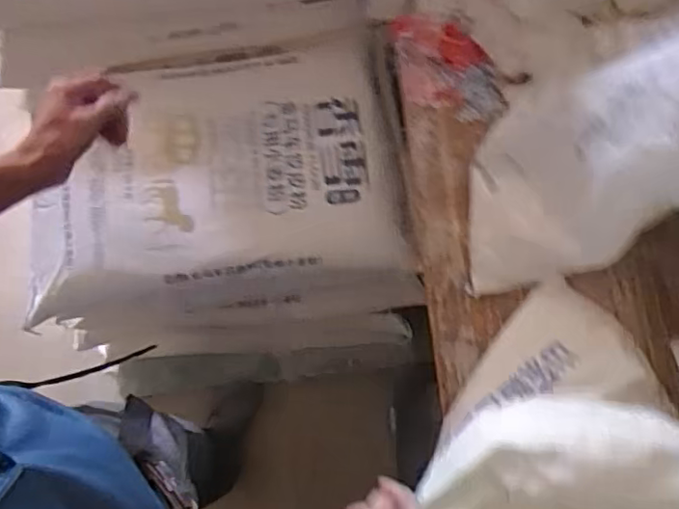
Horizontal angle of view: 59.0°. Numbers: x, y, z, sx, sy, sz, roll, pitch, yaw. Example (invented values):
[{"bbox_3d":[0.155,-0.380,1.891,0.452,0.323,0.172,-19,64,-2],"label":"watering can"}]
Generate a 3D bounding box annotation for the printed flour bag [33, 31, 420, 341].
[{"bbox_3d":[-0.223,-0.139,1.051,0.641,0.108,0.436,-6,74,0],"label":"printed flour bag"}]

